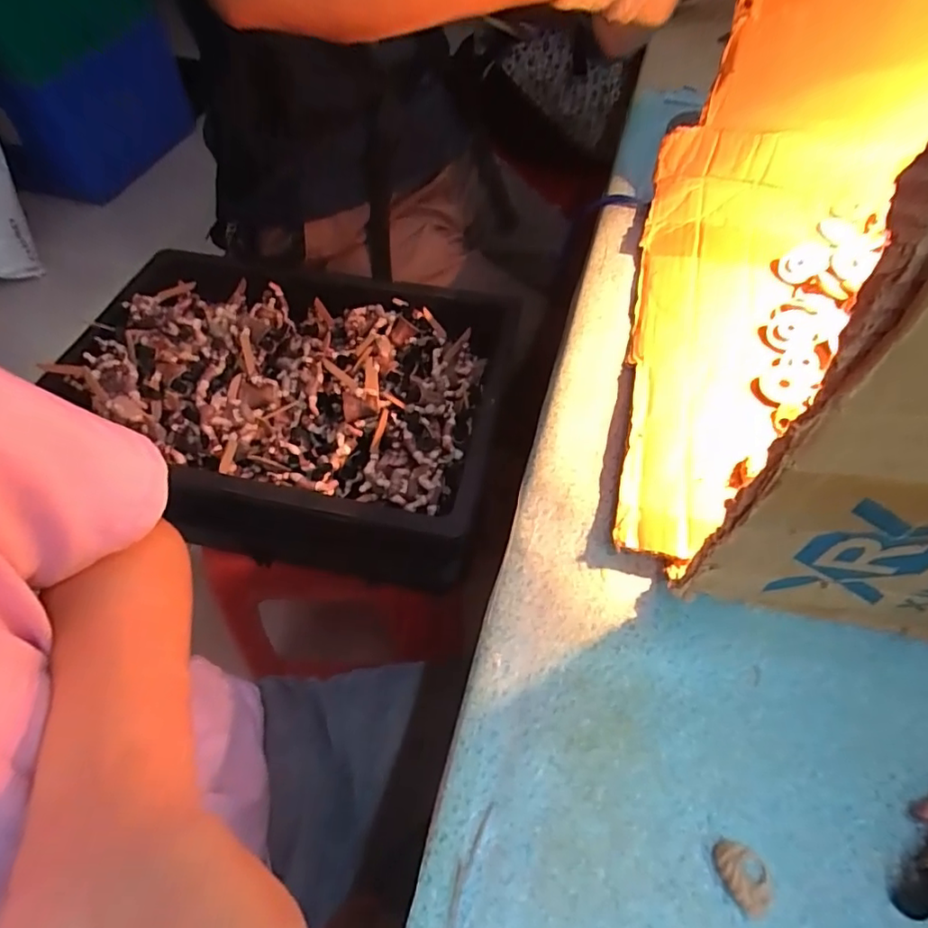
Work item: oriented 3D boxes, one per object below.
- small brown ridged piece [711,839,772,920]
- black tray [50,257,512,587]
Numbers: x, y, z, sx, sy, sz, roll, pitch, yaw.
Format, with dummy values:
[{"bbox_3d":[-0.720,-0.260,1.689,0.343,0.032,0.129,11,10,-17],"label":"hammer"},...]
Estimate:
[{"bbox_3d":[0.109,0.160,0.221,0.019,0.008,0.025,-26,59,-16],"label":"small brown ridged piece"},{"bbox_3d":[-0.177,-0.067,0.637,0.423,0.144,0.321,11,55,7],"label":"black tray"}]

